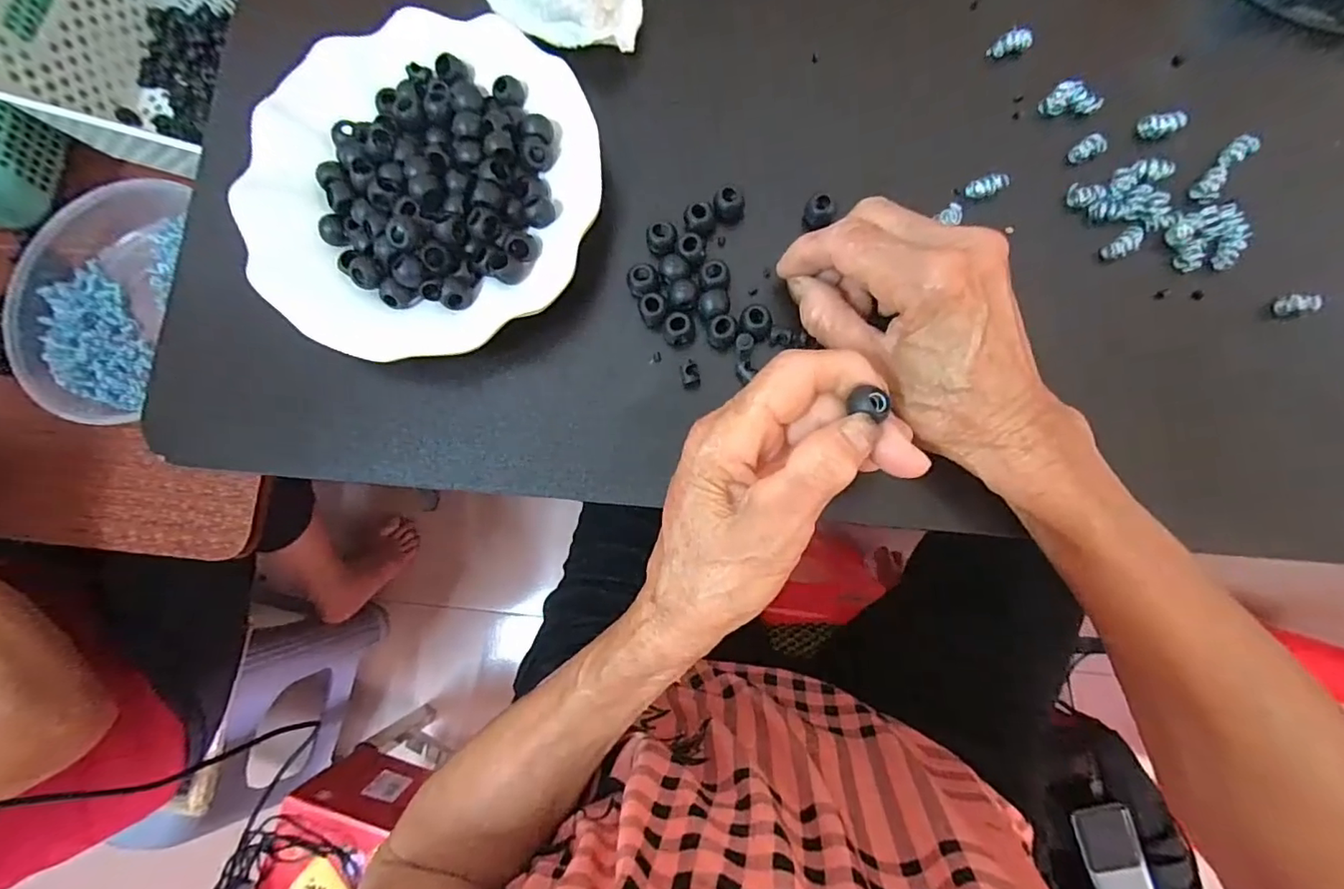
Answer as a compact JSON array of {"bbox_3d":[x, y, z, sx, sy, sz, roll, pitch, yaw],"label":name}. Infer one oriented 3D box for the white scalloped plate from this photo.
[{"bbox_3d":[-0.125,-0.130,0.283,0.168,0.026,0.174,-1,82,5],"label":"white scalloped plate"}]

